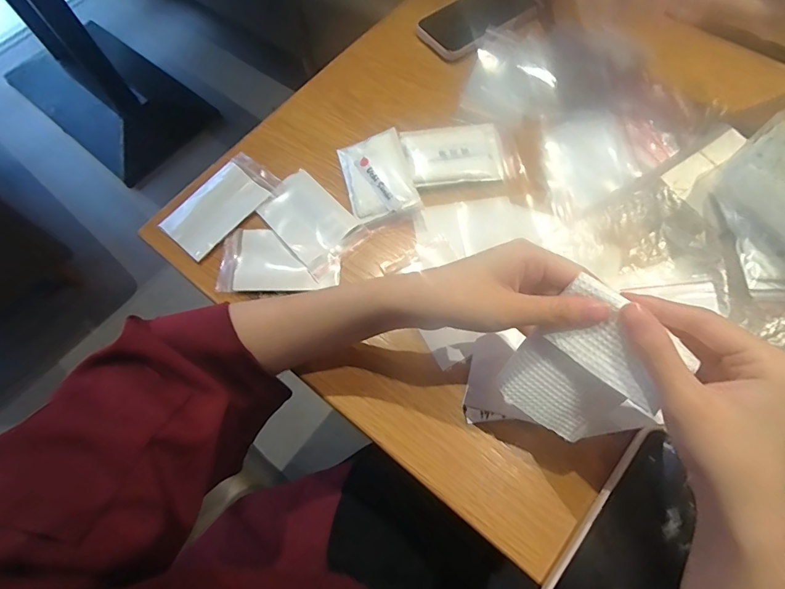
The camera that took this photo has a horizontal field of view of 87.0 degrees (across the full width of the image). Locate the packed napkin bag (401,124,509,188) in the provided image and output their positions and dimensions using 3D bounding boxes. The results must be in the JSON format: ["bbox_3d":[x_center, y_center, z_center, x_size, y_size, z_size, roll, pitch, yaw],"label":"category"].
[{"bbox_3d":[0.063,-0.143,0.420,0.100,0.012,0.066,-8,68,0],"label":"packed napkin bag"}]

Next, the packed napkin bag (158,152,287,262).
[{"bbox_3d":[-0.174,-0.092,0.417,0.068,0.007,0.114,40,75,17],"label":"packed napkin bag"}]

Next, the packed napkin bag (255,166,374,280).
[{"bbox_3d":[-0.081,-0.073,0.404,0.066,0.005,0.108,-41,72,-12],"label":"packed napkin bag"}]

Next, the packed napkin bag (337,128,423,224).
[{"bbox_3d":[-0.015,-0.120,0.416,0.065,0.011,0.095,-17,68,-4],"label":"packed napkin bag"}]

